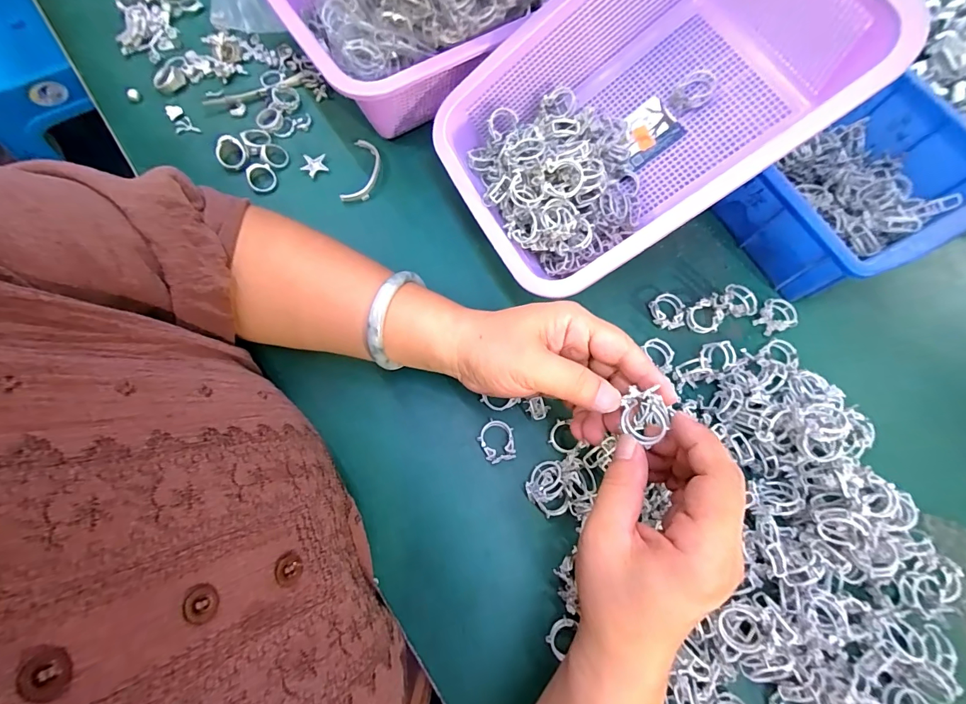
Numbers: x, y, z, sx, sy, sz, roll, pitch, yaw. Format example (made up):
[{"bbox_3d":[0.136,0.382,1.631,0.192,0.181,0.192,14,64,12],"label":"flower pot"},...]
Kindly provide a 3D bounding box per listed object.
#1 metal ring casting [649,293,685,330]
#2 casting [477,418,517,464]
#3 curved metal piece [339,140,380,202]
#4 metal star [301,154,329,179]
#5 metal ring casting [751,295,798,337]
[{"bbox_3d":[0.152,-0.034,0.339,0.025,0.009,0.030,-9,74,-4],"label":"metal ring casting"},{"bbox_3d":[0.010,0.066,0.304,0.025,0.010,0.031,-13,75,-5],"label":"casting"},{"bbox_3d":[-0.109,-0.163,0.371,0.025,0.007,0.065,9,74,1],"label":"curved metal piece"},{"bbox_3d":[-0.155,-0.170,0.376,0.023,0.007,0.021,-19,75,-7],"label":"metal star"},{"bbox_3d":[0.245,-0.031,0.343,0.037,0.011,0.028,-18,75,-6],"label":"metal ring casting"}]

